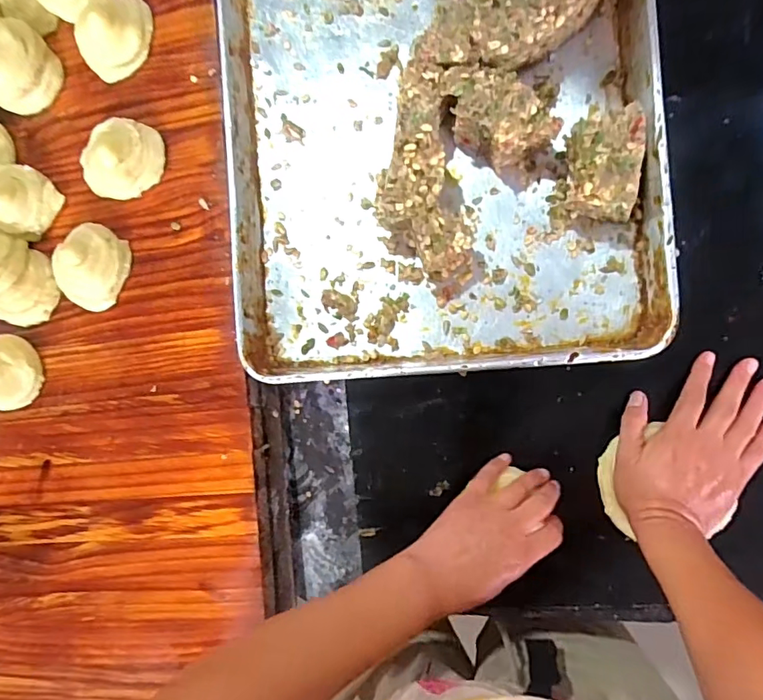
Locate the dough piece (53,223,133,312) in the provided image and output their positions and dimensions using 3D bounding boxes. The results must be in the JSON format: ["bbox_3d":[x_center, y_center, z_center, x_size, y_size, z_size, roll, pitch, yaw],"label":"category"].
[{"bbox_3d":[-0.305,-0.086,0.528,0.068,0.033,0.084,26,93,7],"label":"dough piece"}]

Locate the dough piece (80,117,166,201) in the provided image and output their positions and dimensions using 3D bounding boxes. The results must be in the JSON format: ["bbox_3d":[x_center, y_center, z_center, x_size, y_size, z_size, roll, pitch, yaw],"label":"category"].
[{"bbox_3d":[-0.271,-0.198,0.526,0.083,0.024,0.081,0,90,8],"label":"dough piece"}]

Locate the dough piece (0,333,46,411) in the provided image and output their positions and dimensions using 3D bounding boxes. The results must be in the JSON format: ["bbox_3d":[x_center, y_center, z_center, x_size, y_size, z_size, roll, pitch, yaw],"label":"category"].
[{"bbox_3d":[-0.413,0.024,0.547,0.072,0.031,0.079,1,90,8],"label":"dough piece"}]

